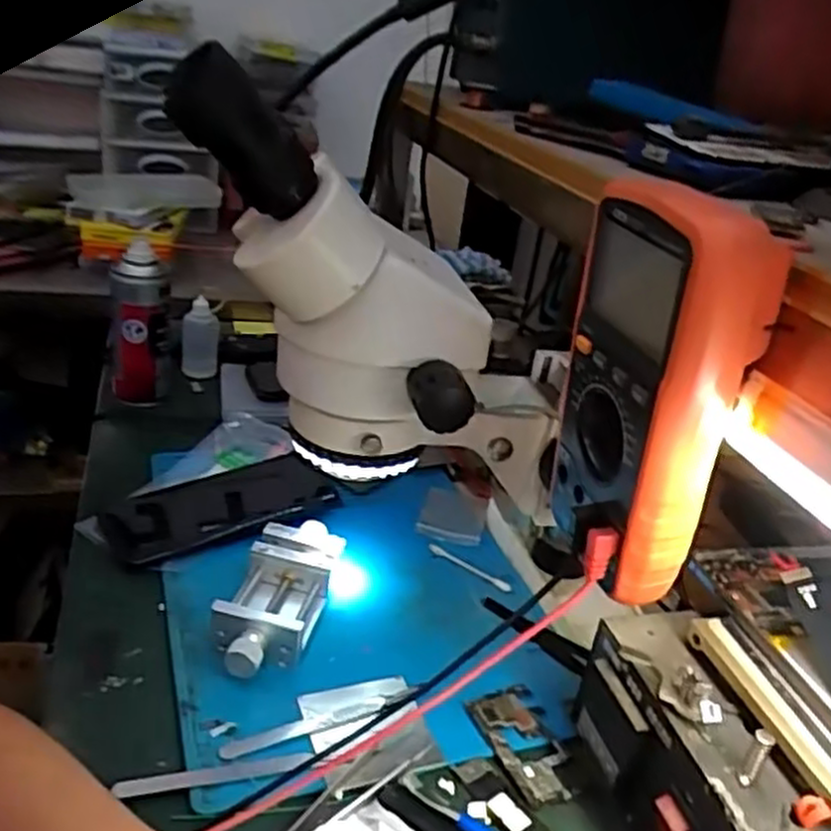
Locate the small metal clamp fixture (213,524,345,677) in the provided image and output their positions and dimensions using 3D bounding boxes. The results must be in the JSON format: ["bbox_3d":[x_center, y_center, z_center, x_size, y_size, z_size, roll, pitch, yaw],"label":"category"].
[{"bbox_3d":[-0.090,0.118,0.513,0.058,0.034,0.131,12,26,8],"label":"small metal clamp fixture"}]

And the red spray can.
[{"bbox_3d":[-0.250,-0.075,0.715,0.040,0.148,0.035,-3,28,-22],"label":"red spray can"}]

